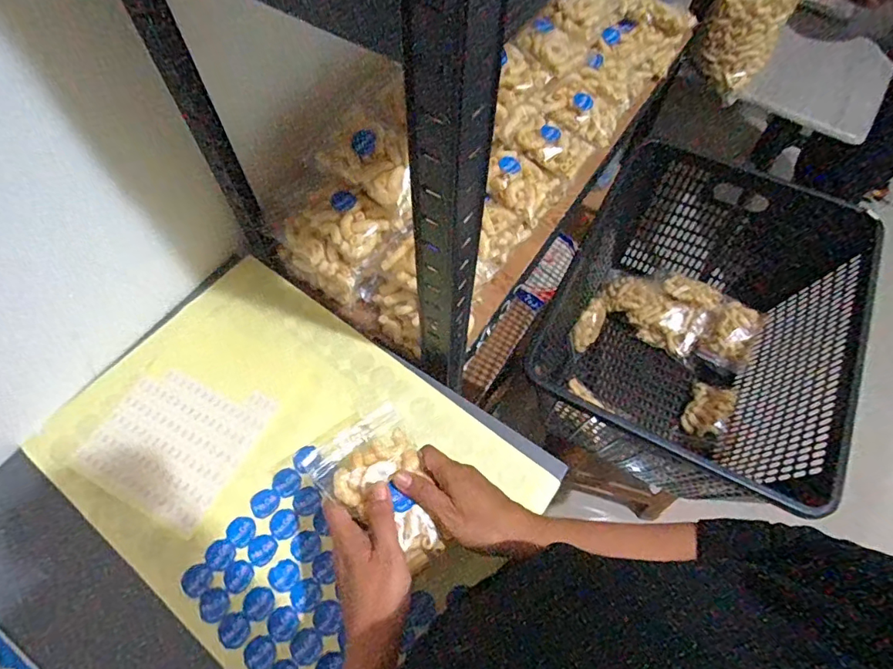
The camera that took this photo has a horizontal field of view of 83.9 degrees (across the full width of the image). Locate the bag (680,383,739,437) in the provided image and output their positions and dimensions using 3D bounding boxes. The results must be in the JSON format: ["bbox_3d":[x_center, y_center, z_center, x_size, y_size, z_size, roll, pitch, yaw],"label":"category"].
[{"bbox_3d":[0.498,0.139,0.940,0.071,0.035,0.107,27,65,12],"label":"bag"}]

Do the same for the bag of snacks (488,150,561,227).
[{"bbox_3d":[0.095,-0.192,0.672,0.084,0.074,0.082,34,67,15],"label":"bag of snacks"}]

